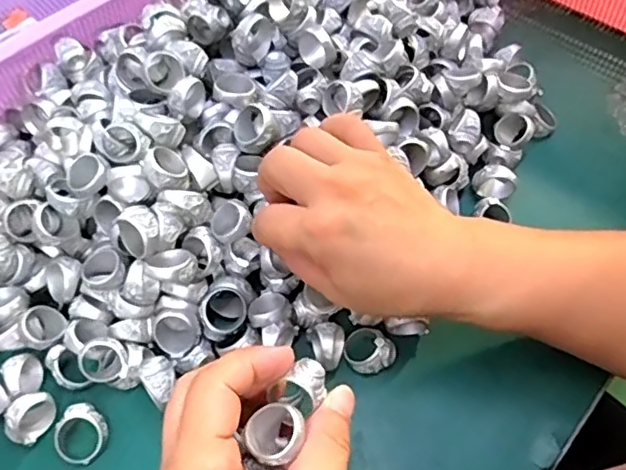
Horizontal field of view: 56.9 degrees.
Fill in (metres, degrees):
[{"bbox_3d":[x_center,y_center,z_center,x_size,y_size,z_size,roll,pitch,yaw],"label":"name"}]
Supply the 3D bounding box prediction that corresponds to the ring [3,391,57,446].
[{"bbox_3d":[-0.149,0.096,0.305,0.016,0.019,0.026,15,58,9],"label":"ring"}]

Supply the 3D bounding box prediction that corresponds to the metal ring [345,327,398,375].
[{"bbox_3d":[0.031,0.065,0.327,0.028,0.018,0.023,37,65,20],"label":"metal ring"}]

